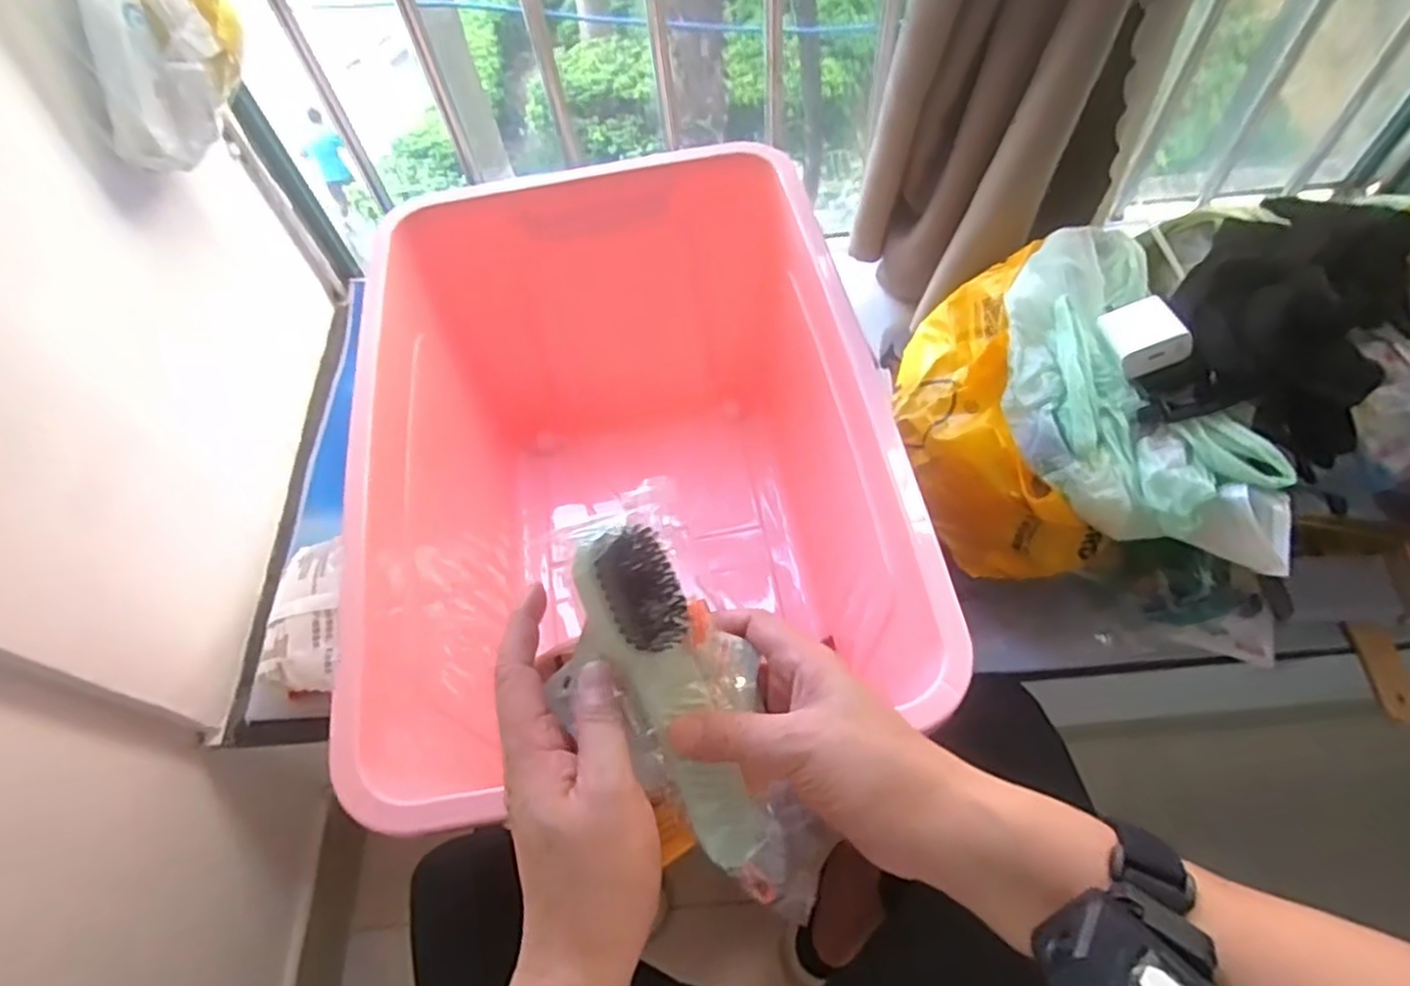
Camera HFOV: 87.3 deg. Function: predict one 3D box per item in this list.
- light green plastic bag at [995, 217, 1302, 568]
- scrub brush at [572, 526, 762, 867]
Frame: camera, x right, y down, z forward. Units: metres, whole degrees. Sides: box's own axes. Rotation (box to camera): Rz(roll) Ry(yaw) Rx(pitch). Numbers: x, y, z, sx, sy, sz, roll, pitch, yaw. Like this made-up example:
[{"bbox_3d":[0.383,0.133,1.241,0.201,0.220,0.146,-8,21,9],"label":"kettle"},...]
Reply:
[{"bbox_3d":[0.330,-0.077,0.596,0.158,0.094,0.294,-14,60,-4],"label":"light green plastic bag"},{"bbox_3d":[-0.016,0.088,0.329,0.041,0.026,0.152,-21,94,-9],"label":"scrub brush"}]

